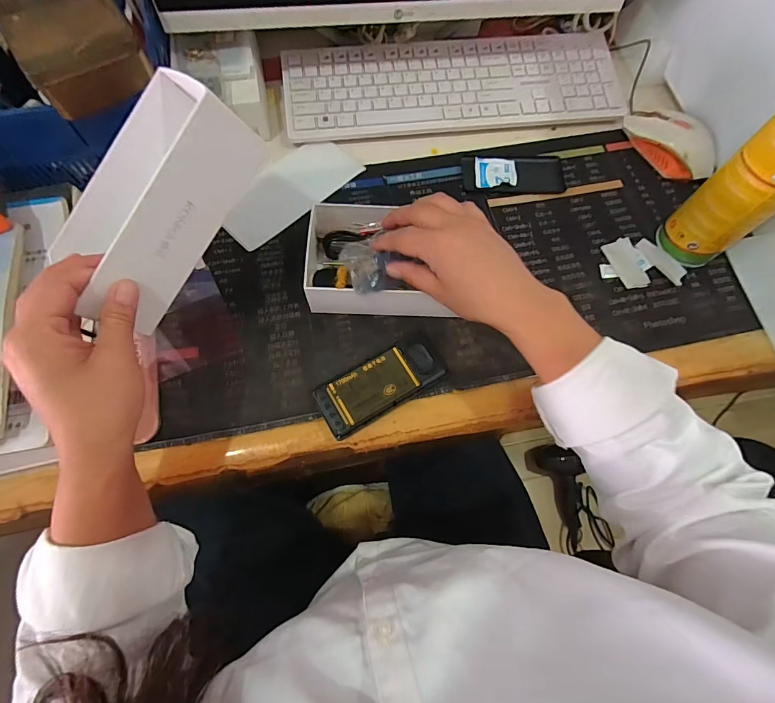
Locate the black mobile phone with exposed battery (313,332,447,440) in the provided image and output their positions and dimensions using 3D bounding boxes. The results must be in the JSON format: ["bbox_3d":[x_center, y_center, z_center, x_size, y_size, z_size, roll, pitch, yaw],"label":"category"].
[{"bbox_3d":[-0.005,0.030,0.380,0.124,0.022,0.051,-30,75,-12],"label":"black mobile phone with exposed battery"}]

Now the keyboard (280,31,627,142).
[{"bbox_3d":[0.085,-0.341,0.509,0.424,0.019,0.131,-6,71,-4],"label":"keyboard"}]

